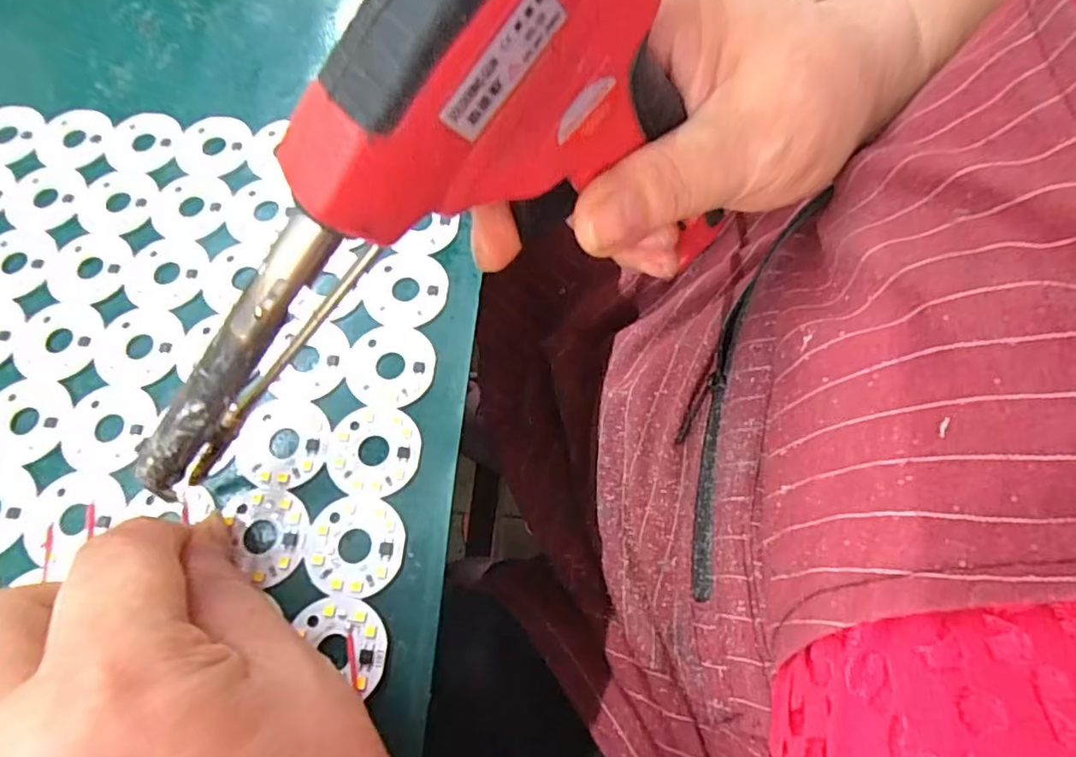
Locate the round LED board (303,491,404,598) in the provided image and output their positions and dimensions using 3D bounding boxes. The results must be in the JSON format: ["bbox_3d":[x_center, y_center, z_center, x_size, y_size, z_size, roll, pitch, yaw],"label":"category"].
[{"bbox_3d":[-0.058,0.052,0.185,0.031,0.004,0.030,0,69,1],"label":"round LED board"}]

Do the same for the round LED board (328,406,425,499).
[{"bbox_3d":[-0.055,0.024,0.196,0.031,0.004,0.030,0,69,1],"label":"round LED board"}]

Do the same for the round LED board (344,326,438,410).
[{"bbox_3d":[-0.052,-0.005,0.208,0.031,0.004,0.030,0,69,1],"label":"round LED board"}]

